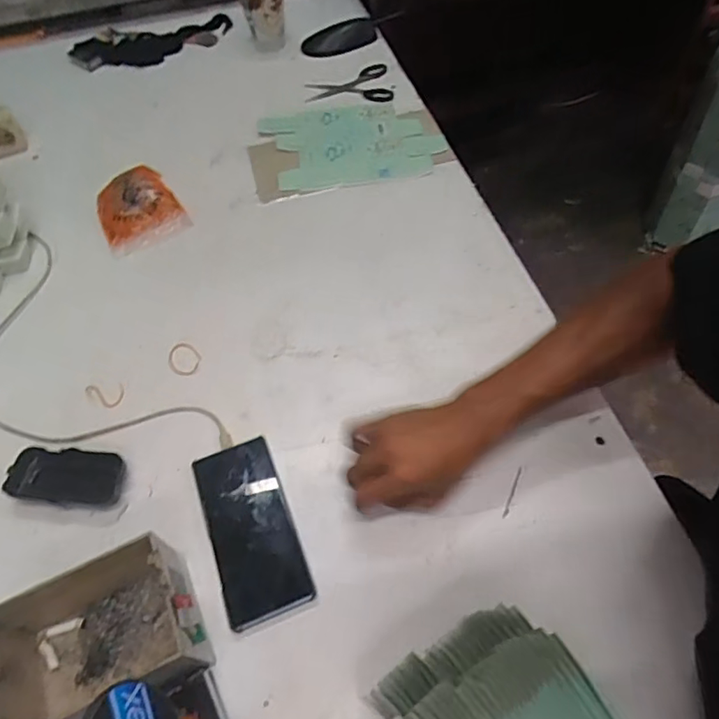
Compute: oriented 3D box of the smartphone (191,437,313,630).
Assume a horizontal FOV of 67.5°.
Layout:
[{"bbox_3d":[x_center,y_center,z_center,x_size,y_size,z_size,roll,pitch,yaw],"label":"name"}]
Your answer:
[{"bbox_3d":[-0.100,0.151,0.495,0.074,0.008,0.163,-20,58,-10],"label":"smartphone"}]

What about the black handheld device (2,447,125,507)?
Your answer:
[{"bbox_3d":[-0.281,0.115,0.520,0.106,0.027,0.049,5,57,6],"label":"black handheld device"}]

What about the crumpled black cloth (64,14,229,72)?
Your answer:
[{"bbox_3d":[-0.381,-0.590,0.999,0.295,0.029,0.101,-21,58,-10],"label":"crumpled black cloth"}]

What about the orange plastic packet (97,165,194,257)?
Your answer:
[{"bbox_3d":[-0.295,-0.200,0.715,0.107,0.037,0.114,-31,61,-17],"label":"orange plastic packet"}]

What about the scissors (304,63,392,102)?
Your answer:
[{"bbox_3d":[-0.019,-0.443,0.876,0.136,0.011,0.095,-7,57,-2],"label":"scissors"}]

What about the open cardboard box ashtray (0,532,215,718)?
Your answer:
[{"bbox_3d":[-0.200,0.217,0.418,0.143,0.074,0.100,-25,59,-13],"label":"open cardboard box ashtray"}]

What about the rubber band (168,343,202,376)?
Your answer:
[{"bbox_3d":[-0.199,-0.001,0.606,0.033,0.005,0.048,-34,62,-18],"label":"rubber band"}]

